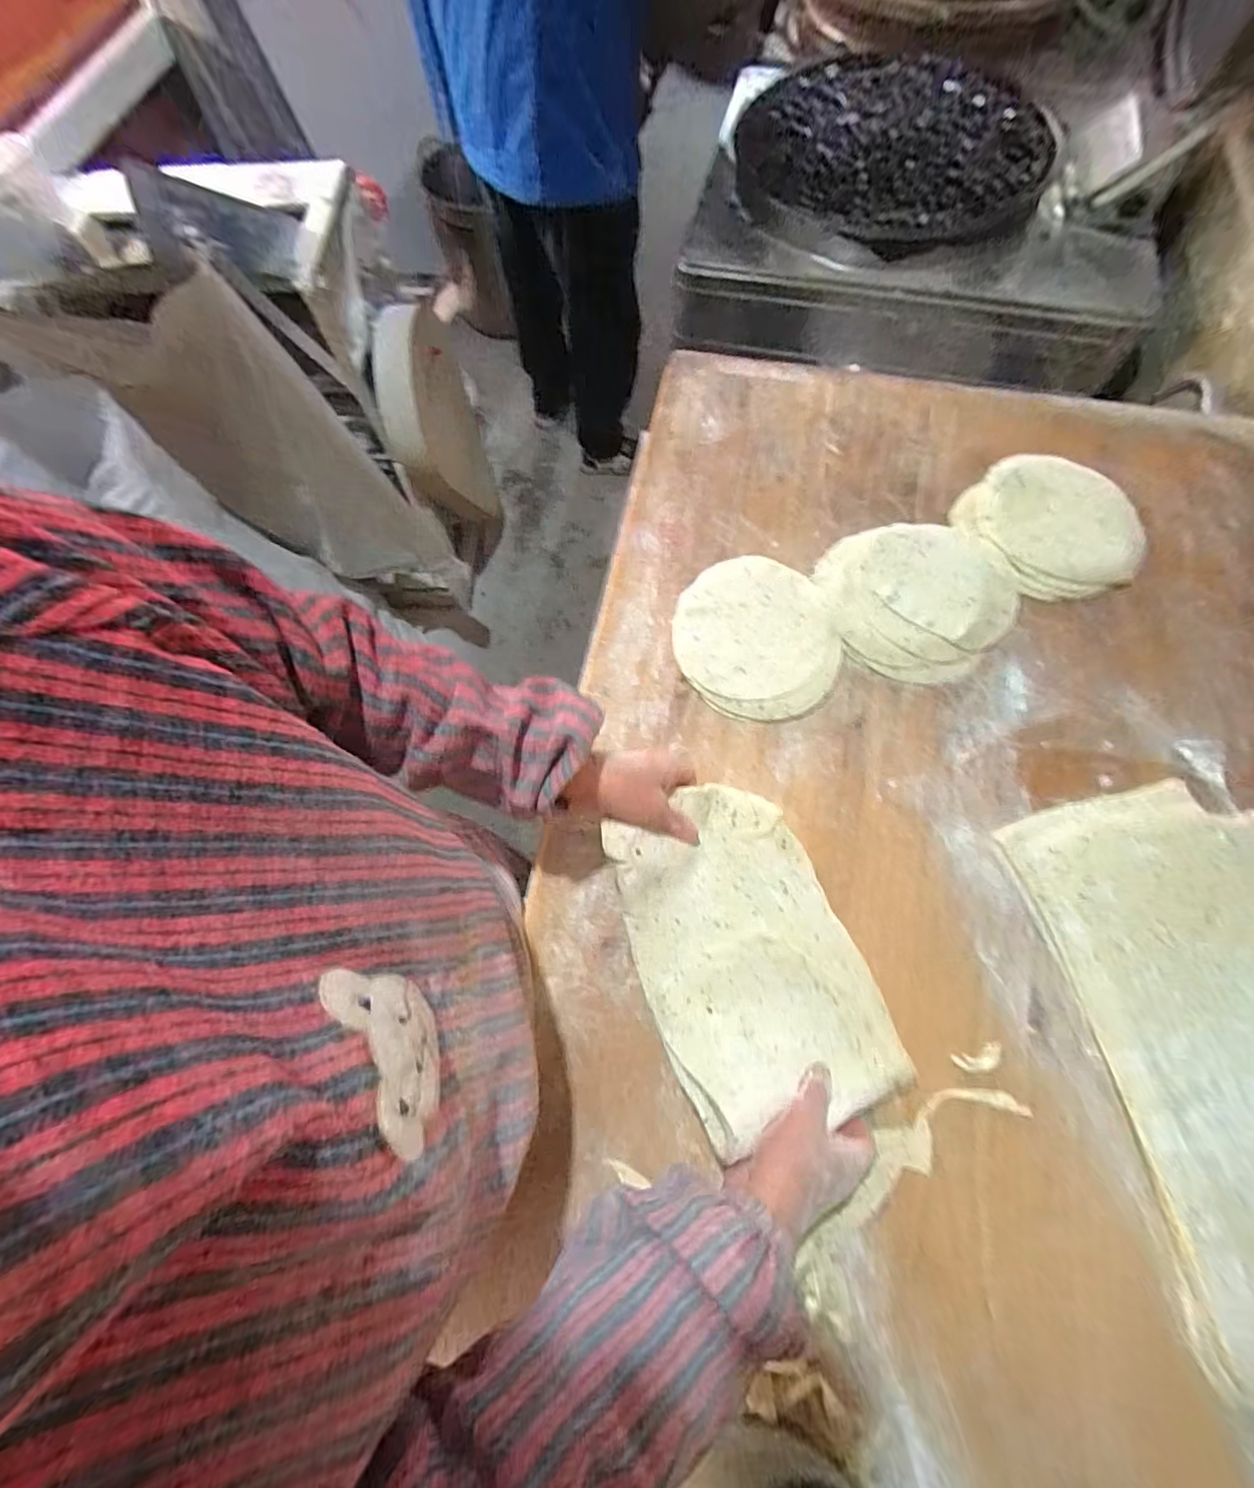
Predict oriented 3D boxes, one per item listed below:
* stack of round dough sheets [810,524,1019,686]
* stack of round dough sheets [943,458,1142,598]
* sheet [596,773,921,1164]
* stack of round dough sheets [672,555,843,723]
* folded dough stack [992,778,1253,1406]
[{"bbox_3d":[0.290,-0.147,0.556,0.178,0.023,0.172,-12,71,-2],"label":"stack of round dough sheets"},{"bbox_3d":[0.434,-0.225,0.573,0.140,0.033,0.169,-28,73,-7],"label":"stack of round dough sheets"},{"bbox_3d":[0.093,0.158,0.431,0.168,0.077,0.255,-23,72,-6],"label":"sheet"},{"bbox_3d":[0.125,-0.107,0.550,0.150,0.017,0.173,-13,71,-2],"label":"stack of round dough sheets"},{"bbox_3d":[0.457,0.223,0.421,0.207,0.020,0.377,-10,71,-2],"label":"folded dough stack"}]

